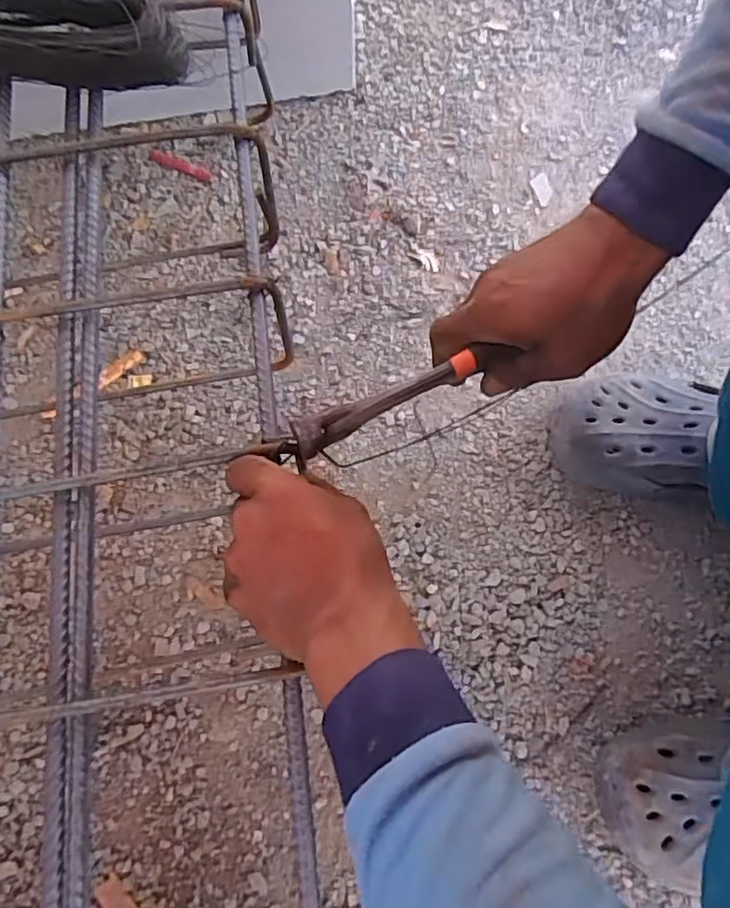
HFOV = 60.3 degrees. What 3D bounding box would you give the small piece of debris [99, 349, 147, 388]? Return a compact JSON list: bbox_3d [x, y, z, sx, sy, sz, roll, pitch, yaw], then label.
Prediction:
[{"bbox_3d":[-0.232,-0.083,0.596,0.051,0.004,0.017,-39,75,-10],"label":"small piece of debris"}]

